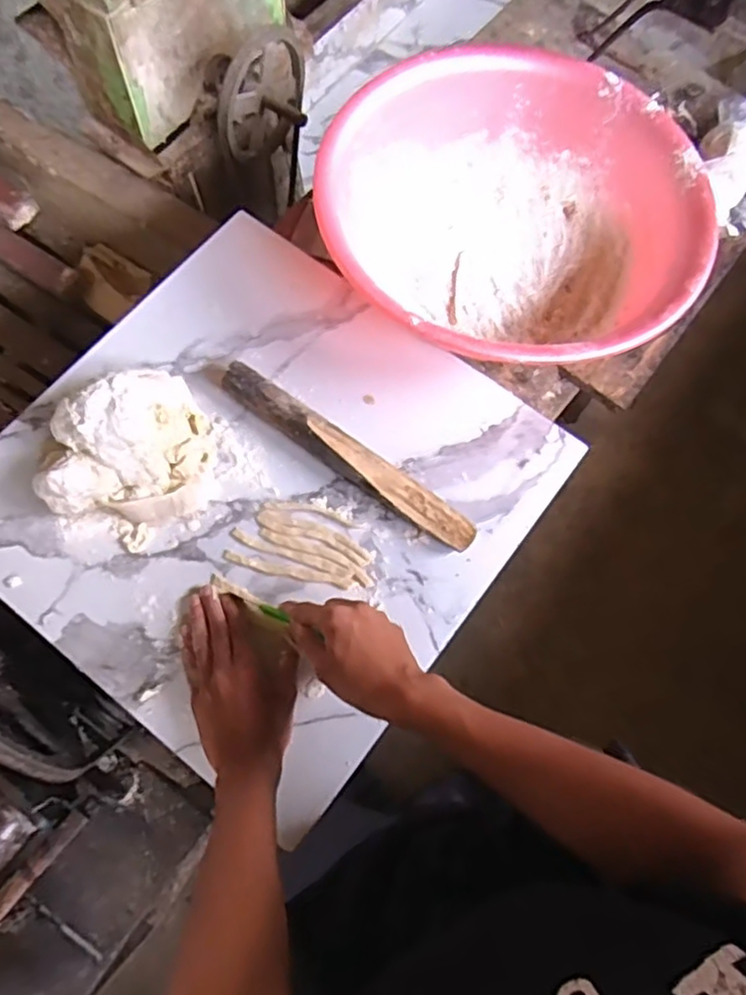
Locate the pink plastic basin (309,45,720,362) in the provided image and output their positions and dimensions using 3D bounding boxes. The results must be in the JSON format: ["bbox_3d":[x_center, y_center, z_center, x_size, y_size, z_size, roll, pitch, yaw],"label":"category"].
[{"bbox_3d":[0.148,-0.297,0.750,0.393,0.143,0.375,1,73,-2],"label":"pink plastic basin"}]

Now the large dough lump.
[{"bbox_3d":[-0.241,-0.056,0.659,0.157,0.069,0.149,5,69,-2],"label":"large dough lump"}]

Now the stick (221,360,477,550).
[{"bbox_3d":[-0.032,-0.045,0.683,0.313,0.038,0.043,33,71,9],"label":"stick"}]

